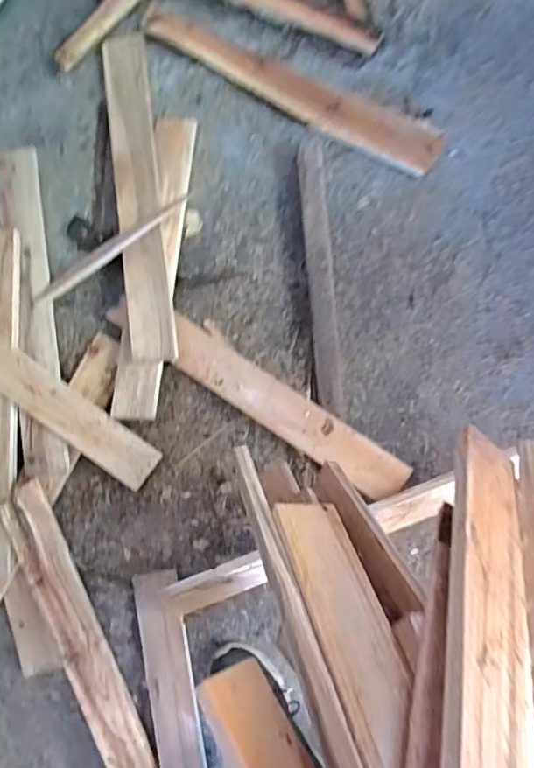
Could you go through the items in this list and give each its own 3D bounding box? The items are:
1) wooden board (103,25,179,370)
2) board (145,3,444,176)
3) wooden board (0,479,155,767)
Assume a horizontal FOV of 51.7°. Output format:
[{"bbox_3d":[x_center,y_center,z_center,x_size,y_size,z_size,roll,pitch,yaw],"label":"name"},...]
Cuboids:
[{"bbox_3d":[-0.184,-0.278,0.800,0.065,0.018,0.484,-6,83,-5],"label":"wooden board"},{"bbox_3d":[0.028,-0.430,0.800,0.469,0.025,0.065,29,90,6],"label":"board"},{"bbox_3d":[-0.267,0.371,0.790,0.065,0.020,0.469,-22,90,-22],"label":"wooden board"}]

